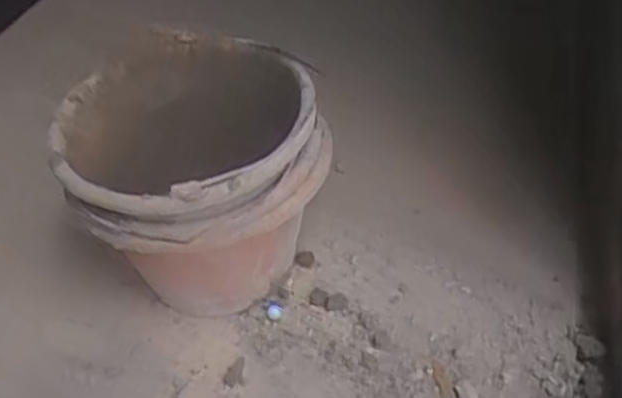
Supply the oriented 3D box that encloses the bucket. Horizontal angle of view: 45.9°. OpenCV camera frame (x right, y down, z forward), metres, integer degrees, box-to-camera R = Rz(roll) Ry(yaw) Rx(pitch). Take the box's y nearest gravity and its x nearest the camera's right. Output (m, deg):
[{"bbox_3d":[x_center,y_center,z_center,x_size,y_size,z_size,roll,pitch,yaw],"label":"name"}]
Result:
[{"bbox_3d":[-0.113,-0.013,0.756,0.236,0.215,0.272,-14,41,-8],"label":"bucket"}]

